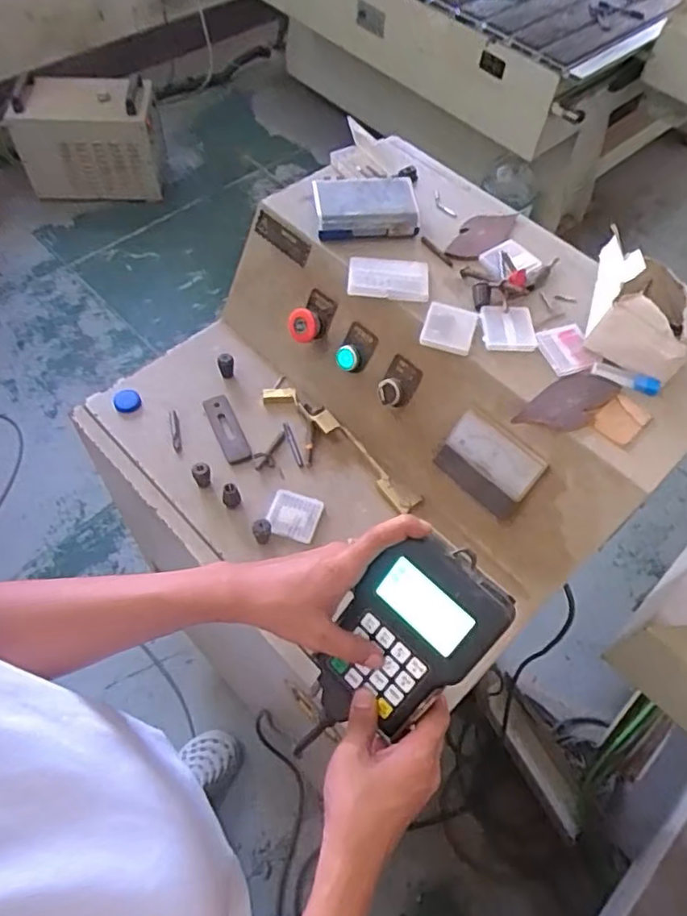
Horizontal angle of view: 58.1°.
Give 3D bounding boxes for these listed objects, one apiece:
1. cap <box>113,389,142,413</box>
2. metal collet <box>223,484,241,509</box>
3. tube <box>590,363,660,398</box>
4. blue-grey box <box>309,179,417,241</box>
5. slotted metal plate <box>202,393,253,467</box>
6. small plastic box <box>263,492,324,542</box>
[{"bbox_3d":[-0.264,-0.069,0.756,0.031,0.010,0.028,-19,61,-15],"label":"cap"},{"bbox_3d":[-0.123,0.041,0.679,0.019,0.025,0.019,2,58,-2],"label":"metal collet"},{"bbox_3d":[0.285,-0.082,0.624,0.066,0.015,0.014,24,60,11],"label":"tube"},{"bbox_3d":[0.024,-0.293,0.727,0.117,0.037,0.085,-5,58,-6],"label":"blue-grey box"},{"bbox_3d":[-0.139,-0.033,0.746,0.031,0.012,0.101,-21,61,-15],"label":"slotted metal plate"},{"bbox_3d":[-0.055,0.064,0.688,0.054,0.011,0.054,17,58,7],"label":"small plastic box"}]

